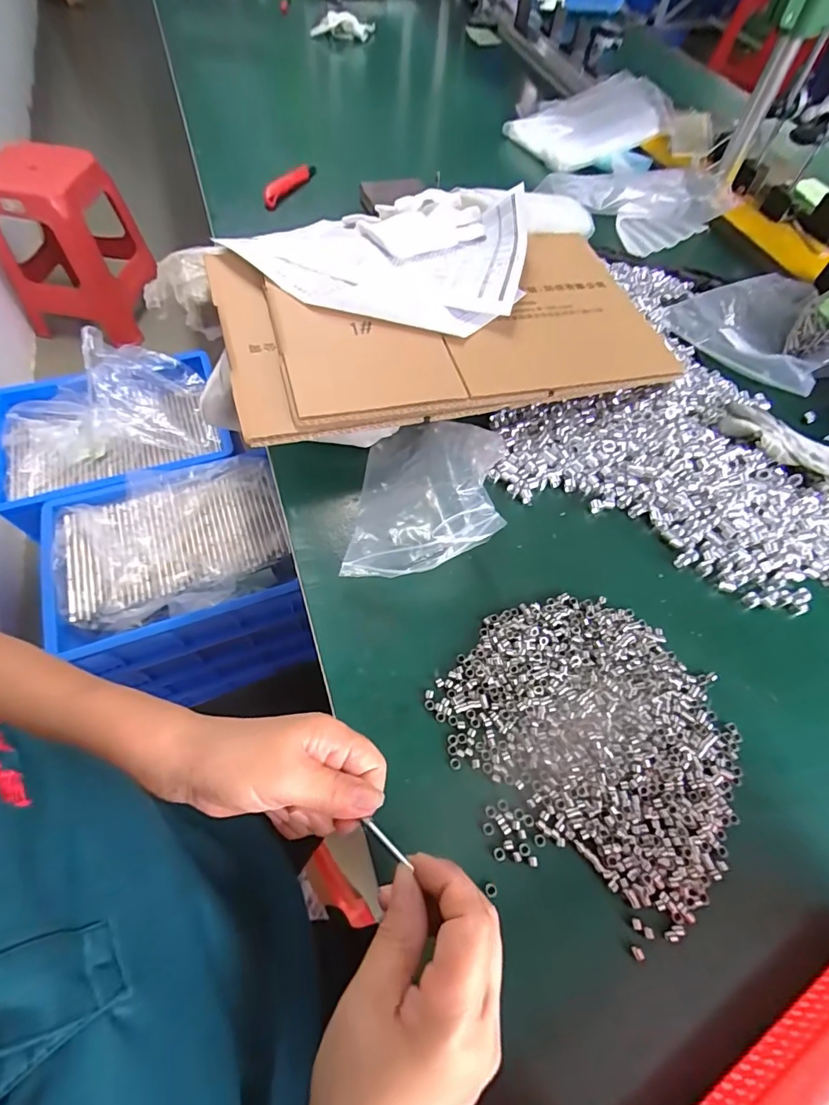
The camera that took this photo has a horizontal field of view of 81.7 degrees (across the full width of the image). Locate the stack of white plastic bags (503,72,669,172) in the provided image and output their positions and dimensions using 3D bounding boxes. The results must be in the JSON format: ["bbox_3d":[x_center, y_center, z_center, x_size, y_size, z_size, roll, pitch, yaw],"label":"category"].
[{"bbox_3d":[0.307,-0.741,0.822,0.255,0.058,0.155,-26,65,-16],"label":"stack of white plastic bags"}]

